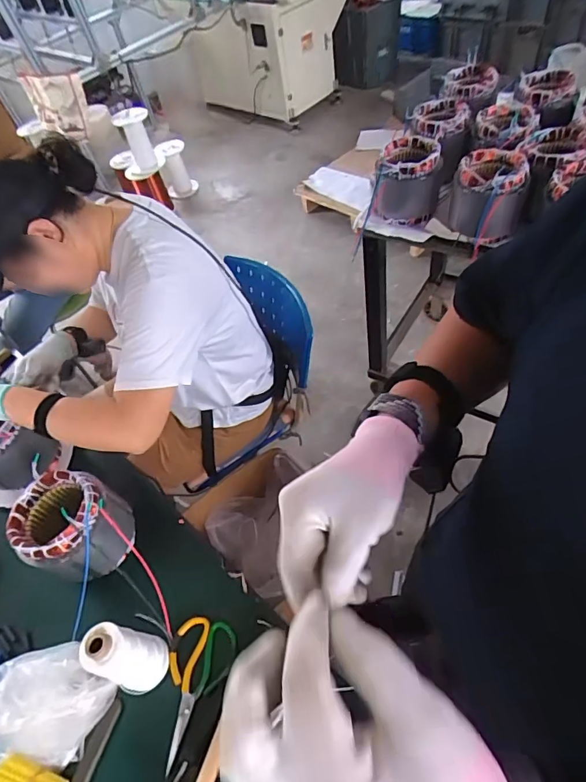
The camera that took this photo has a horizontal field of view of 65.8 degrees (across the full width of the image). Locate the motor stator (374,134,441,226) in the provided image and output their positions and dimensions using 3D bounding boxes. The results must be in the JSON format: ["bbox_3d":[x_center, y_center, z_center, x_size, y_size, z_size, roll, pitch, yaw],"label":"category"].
[{"bbox_3d":[0.290,-0.525,1.128,0.140,0.156,0.176,7,55,15],"label":"motor stator"}]

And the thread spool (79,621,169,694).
[{"bbox_3d":[-0.232,0.369,0.635,0.062,0.165,0.073,16,57,21],"label":"thread spool"}]

